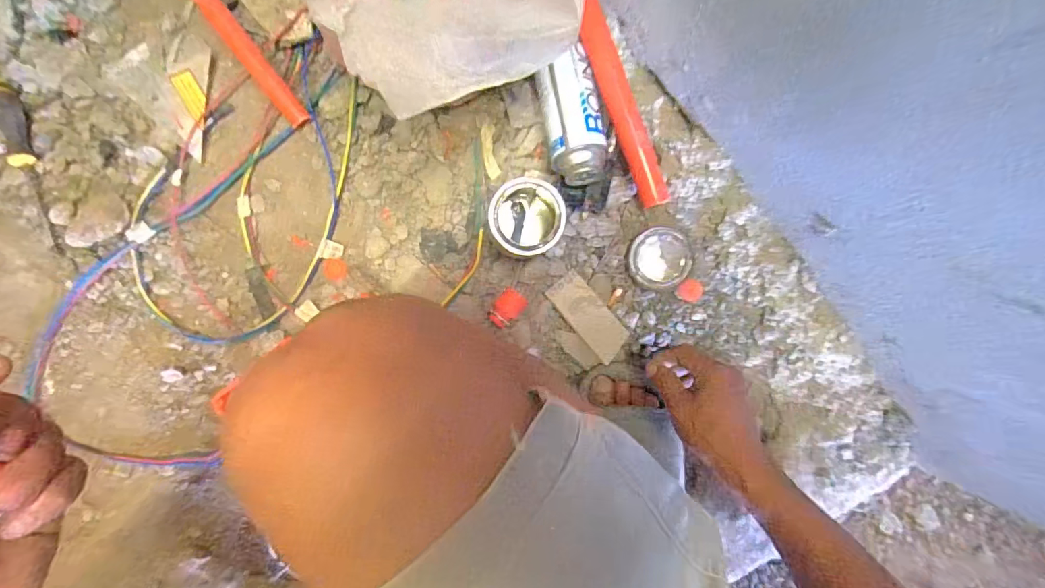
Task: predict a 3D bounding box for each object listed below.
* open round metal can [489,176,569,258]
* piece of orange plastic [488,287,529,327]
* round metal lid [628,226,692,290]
[{"bbox_3d":[0.001,-0.082,0.575,0.077,0.103,0.082,0,93,-1],"label":"open round metal can"},{"bbox_3d":[-0.019,0.019,0.610,0.034,0.022,0.048,34,86,-1],"label":"piece of orange plastic"},{"bbox_3d":[0.171,-0.045,0.604,0.073,0.004,0.073,1,98,11],"label":"round metal lid"}]

